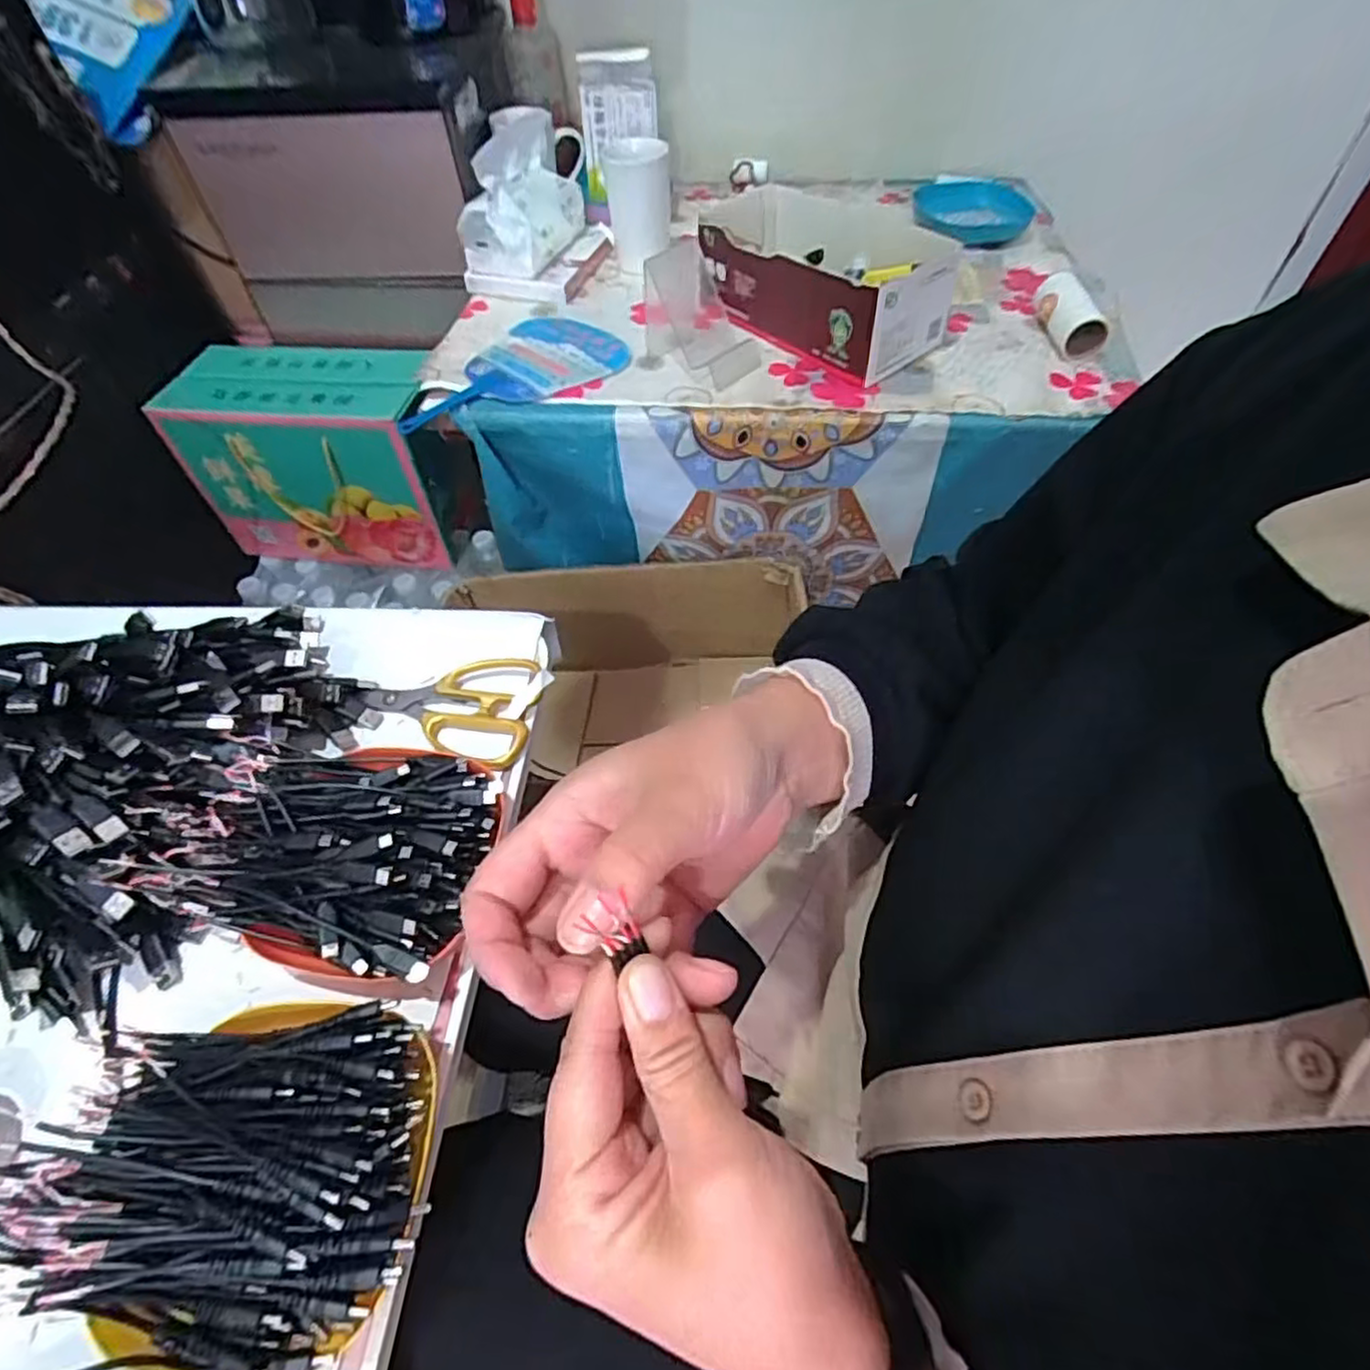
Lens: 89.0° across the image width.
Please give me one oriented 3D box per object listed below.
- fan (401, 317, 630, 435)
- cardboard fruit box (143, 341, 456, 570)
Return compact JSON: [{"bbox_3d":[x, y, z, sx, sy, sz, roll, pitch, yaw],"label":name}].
[{"bbox_3d":[-0.187,-0.341,0.733,0.240,0.008,0.154,-22,56,-14],"label":"fan"},{"bbox_3d":[-0.482,-0.313,0.962,0.322,0.240,0.170,6,54,6],"label":"cardboard fruit box"}]

